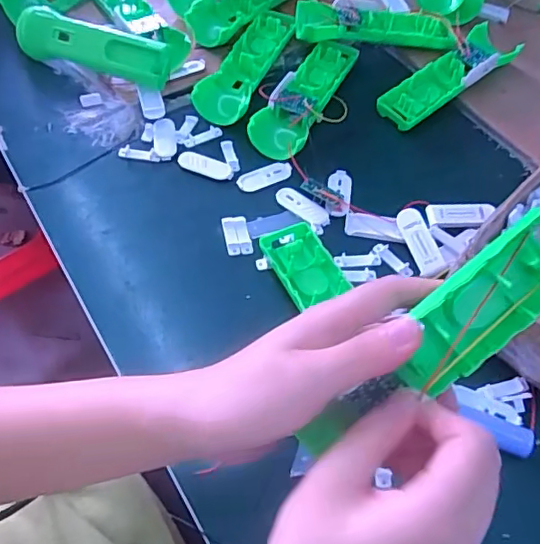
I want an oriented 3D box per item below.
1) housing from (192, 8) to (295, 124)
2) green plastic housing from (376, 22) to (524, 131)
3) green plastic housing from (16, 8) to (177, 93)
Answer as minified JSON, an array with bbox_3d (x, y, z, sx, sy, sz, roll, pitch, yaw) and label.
[{"bbox_3d":[-0.021,-0.209,0.548,0.047,0.017,0.154,20,57,10],"label":"housing"},{"bbox_3d":[0.175,-0.190,0.552,0.158,0.038,0.050,-33,63,-23],"label":"green plastic housing"},{"bbox_3d":[-0.173,-0.217,0.539,0.174,0.043,0.039,20,57,11],"label":"green plastic housing"}]

